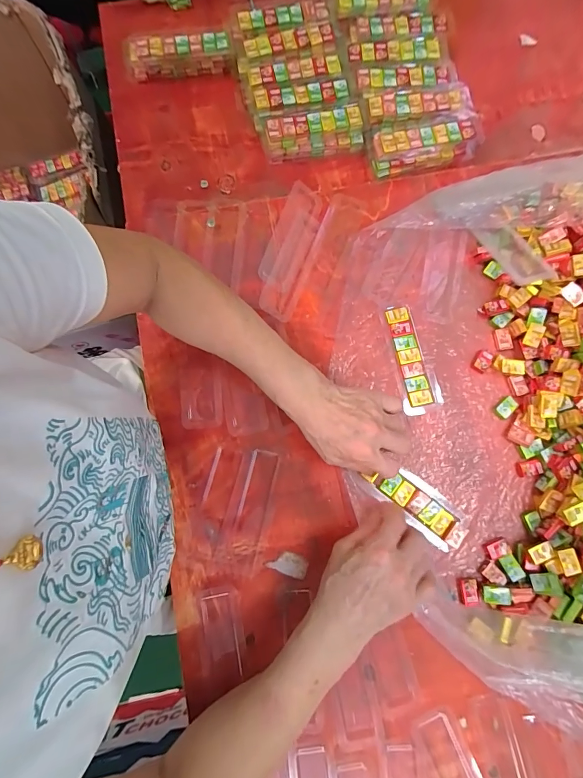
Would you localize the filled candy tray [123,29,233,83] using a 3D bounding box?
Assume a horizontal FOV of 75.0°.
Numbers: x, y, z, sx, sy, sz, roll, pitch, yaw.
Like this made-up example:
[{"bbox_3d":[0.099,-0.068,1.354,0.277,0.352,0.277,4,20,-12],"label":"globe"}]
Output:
[{"bbox_3d":[-0.151,-0.448,0.508,0.138,0.041,0.033,-9,79,-3],"label":"filled candy tray"}]

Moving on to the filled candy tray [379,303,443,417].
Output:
[{"bbox_3d":[0.144,-0.037,0.454,0.047,0.011,0.131,-11,80,-3],"label":"filled candy tray"}]

